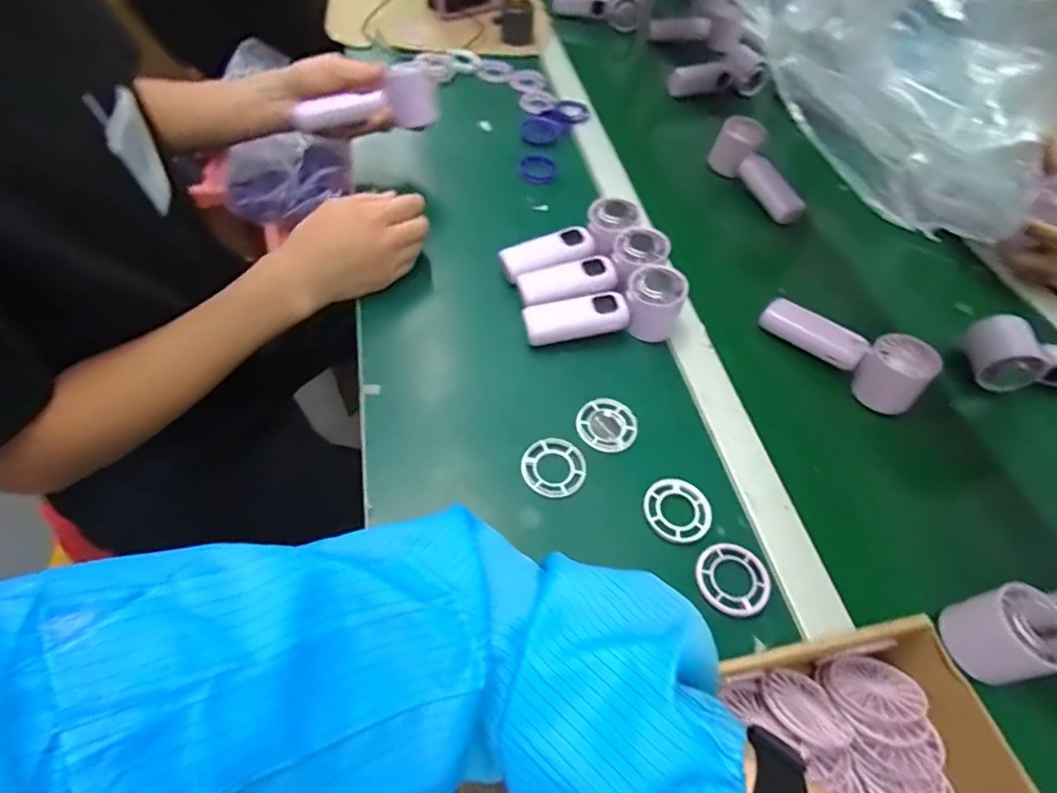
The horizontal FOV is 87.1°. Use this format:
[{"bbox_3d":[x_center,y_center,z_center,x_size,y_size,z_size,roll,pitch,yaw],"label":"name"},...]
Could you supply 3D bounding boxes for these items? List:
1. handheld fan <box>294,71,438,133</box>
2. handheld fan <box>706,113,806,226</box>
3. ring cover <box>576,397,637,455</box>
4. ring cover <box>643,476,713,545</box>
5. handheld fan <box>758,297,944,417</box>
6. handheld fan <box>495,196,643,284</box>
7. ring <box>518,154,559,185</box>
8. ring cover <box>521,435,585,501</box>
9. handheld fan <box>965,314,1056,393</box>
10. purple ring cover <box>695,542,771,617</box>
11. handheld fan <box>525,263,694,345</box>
[{"bbox_3d":[-0.170,-0.326,0.616,0.138,0.052,0.045,-11,57,-10],"label":"handheld fan"},{"bbox_3d":[0.295,-0.290,0.712,0.053,0.051,0.161,-16,58,-13],"label":"handheld fan"},{"bbox_3d":[0.069,0.024,0.489,0.051,0.004,0.052,31,61,17],"label":"ring cover"},{"bbox_3d":[0.119,0.091,0.445,0.053,0.004,0.052,33,61,18],"label":"ring cover"},{"bbox_3d":[0.311,-0.053,0.545,0.045,0.055,0.157,-36,64,-23],"label":"handheld fan"},{"bbox_3d":[0.047,-0.158,0.590,0.154,0.055,0.053,-22,60,-16],"label":"handheld fan"},{"bbox_3d":[0.014,-0.293,0.718,0.052,0.009,0.059,35,62,19],"label":"ring"},{"bbox_3d":[0.022,0.058,0.460,0.052,0.004,0.053,31,60,17],"label":"ring cover"},{"bbox_3d":[0.522,-0.033,0.555,0.158,0.048,0.062,14,57,7],"label":"handheld fan"},{"bbox_3d":[0.153,0.136,0.416,0.053,0.006,0.054,-35,64,-22],"label":"purple ring cover"},{"bbox_3d":[0.071,-0.085,0.534,0.150,0.053,0.051,-8,57,-8],"label":"handheld fan"}]

